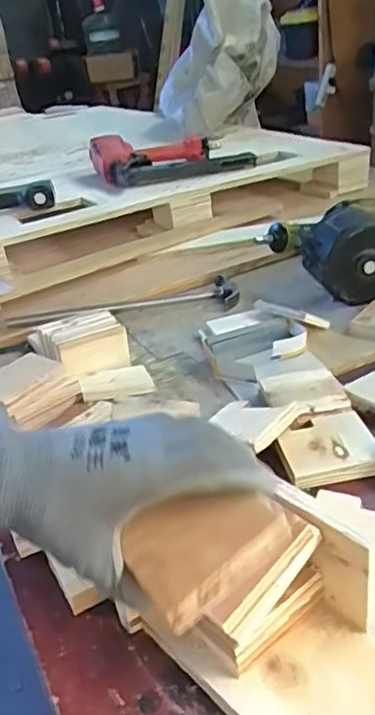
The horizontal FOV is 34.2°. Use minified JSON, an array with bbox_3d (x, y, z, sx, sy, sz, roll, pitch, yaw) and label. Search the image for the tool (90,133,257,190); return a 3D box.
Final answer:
[{"bbox_3d":[-0.029,-0.444,1.322,0.324,0.072,0.183,-13,30,-12],"label":"tool"}]

